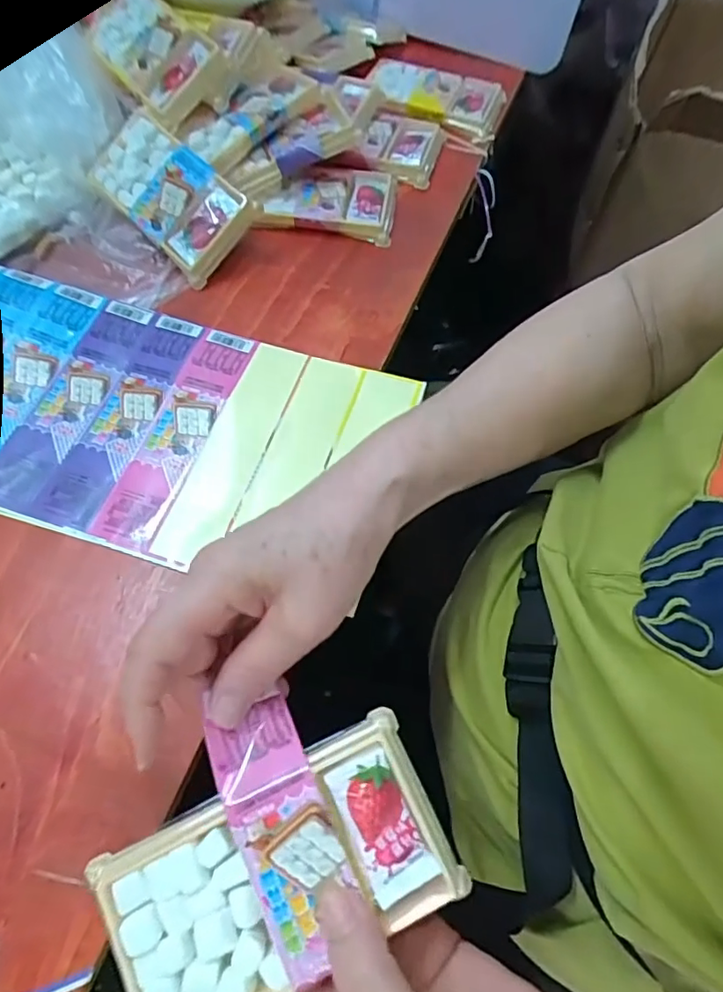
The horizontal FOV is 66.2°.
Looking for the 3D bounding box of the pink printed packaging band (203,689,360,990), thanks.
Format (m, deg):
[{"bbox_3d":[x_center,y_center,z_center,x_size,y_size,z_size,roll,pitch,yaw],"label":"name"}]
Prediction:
[{"bbox_3d":[-0.033,0.135,0.229,0.039,0.012,0.098,-19,67,-11],"label":"pink printed packaging band"}]

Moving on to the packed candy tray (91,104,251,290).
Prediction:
[{"bbox_3d":[-0.150,-0.234,0.428,0.134,0.014,0.071,44,97,11],"label":"packed candy tray"}]

